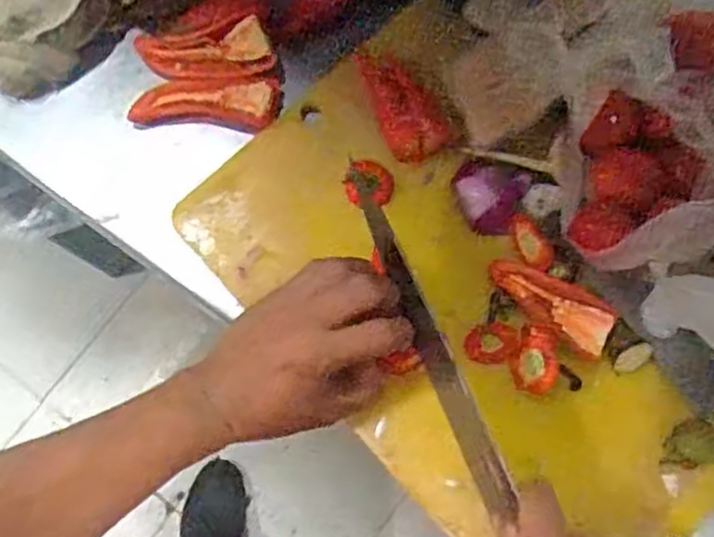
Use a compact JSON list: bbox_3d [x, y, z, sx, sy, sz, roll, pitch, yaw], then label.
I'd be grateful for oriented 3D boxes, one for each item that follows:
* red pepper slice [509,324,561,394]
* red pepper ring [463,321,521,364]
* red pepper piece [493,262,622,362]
[{"bbox_3d":[0.108,0.053,0.428,0.025,0.020,0.042,18,77,3],"label":"red pepper slice"},{"bbox_3d":[0.083,0.046,0.438,0.030,0.005,0.025,13,76,2],"label":"red pepper ring"},{"bbox_3d":[0.119,0.020,0.434,0.079,0.012,0.032,37,78,8],"label":"red pepper piece"}]

